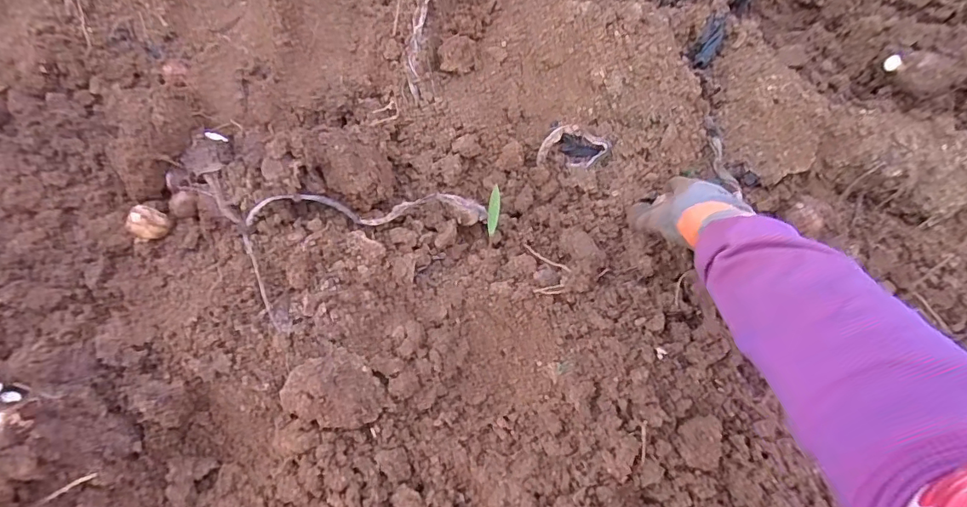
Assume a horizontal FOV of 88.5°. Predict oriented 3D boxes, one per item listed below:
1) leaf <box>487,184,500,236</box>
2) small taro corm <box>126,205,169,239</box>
[{"bbox_3d":[0.010,-0.044,0.513,0.011,0.008,0.051,5,89,1],"label":"leaf"},{"bbox_3d":[-0.404,-0.037,0.595,0.032,0.029,0.038,31,72,12],"label":"small taro corm"}]

